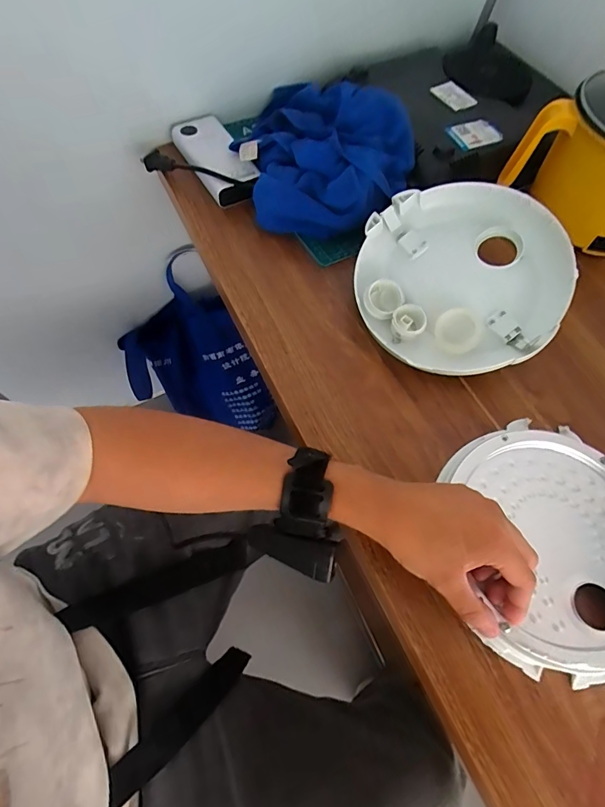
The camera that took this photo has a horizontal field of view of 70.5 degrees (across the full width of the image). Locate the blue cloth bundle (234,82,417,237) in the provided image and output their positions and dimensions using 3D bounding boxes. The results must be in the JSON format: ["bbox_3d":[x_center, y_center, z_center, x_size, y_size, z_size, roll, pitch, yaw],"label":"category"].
[{"bbox_3d":[0.028,-0.327,0.541,0.212,0.082,0.263,8,62,0],"label":"blue cloth bundle"}]

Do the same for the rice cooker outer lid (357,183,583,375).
[{"bbox_3d":[0.161,-0.128,0.443,0.197,0.031,0.201,-3,77,13],"label":"rice cooker outer lid"}]

